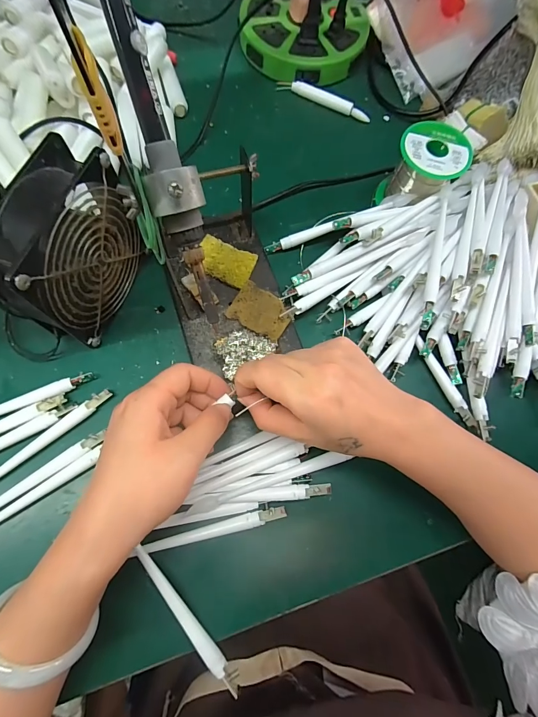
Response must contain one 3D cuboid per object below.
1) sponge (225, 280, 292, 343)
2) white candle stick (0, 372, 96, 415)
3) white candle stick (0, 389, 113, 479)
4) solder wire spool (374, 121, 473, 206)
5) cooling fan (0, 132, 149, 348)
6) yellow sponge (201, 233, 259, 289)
[{"bbox_3d":[-0.007,-0.044,0.313,0.054,0.007,0.039,30,75,8],"label":"sponge"},{"bbox_3d":[-0.228,0.042,0.283,0.156,0.011,0.015,-22,75,-7],"label":"white candle stick"},{"bbox_3d":[-0.198,0.076,0.274,0.152,0.013,0.015,-40,78,-11],"label":"white candle stick"},{"bbox_3d":[0.159,-0.191,0.350,0.067,0.066,0.062,0,73,-1],"label":"solder wire spool"},{"bbox_3d":[-0.154,-0.078,0.268,0.046,0.122,0.119,24,73,4],"label":"cooling fan"},{"bbox_3d":[-0.043,-0.094,0.329,0.055,0.007,0.039,21,74,6],"label":"yellow sponge"}]

